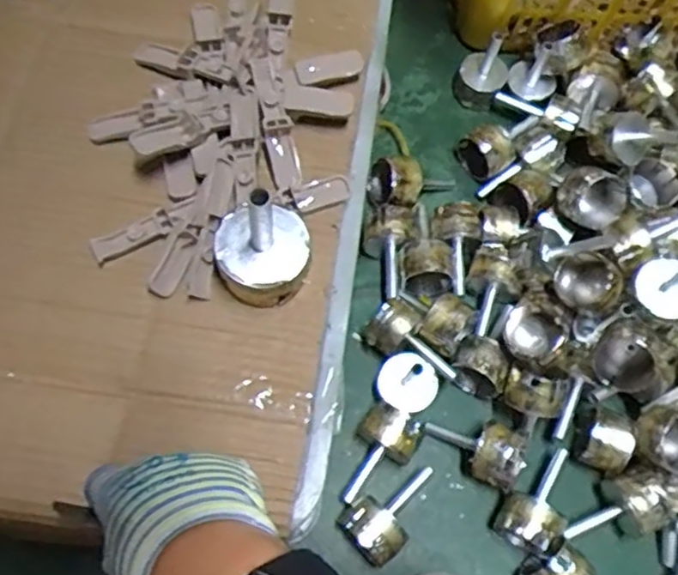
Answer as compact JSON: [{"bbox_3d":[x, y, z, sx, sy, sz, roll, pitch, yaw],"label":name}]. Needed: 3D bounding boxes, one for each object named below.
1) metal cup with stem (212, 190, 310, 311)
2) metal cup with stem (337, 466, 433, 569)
[{"bbox_3d":[-0.052,-0.032,0.425,0.066,0.100,0.057,8,69,1],"label":"metal cup with stem"},{"bbox_3d":[0.058,0.226,0.682,0.110,0.050,0.063,-38,75,-15],"label":"metal cup with stem"}]

